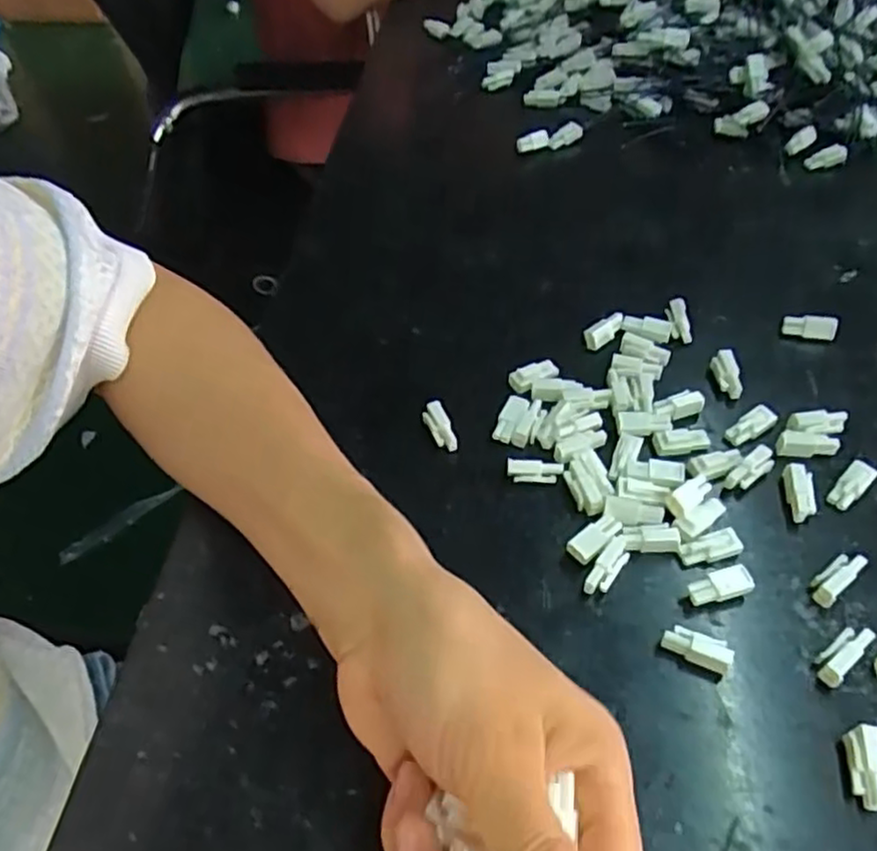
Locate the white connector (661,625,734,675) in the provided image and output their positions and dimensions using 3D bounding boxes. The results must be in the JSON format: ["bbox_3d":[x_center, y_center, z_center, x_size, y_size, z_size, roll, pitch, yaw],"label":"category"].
[{"bbox_3d":[0.098,0.085,0.266,0.025,0.012,0.009,23,55,21],"label":"white connector"}]

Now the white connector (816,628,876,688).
[{"bbox_3d":[0.151,0.086,0.263,0.025,0.010,0.010,-36,57,-25],"label":"white connector"}]

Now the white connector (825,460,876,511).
[{"bbox_3d":[0.182,0.026,0.310,0.025,0.006,0.011,-41,58,-12],"label":"white connector"}]

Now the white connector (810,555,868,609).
[{"bbox_3d":[0.161,0.061,0.283,0.026,0.011,0.010,-33,56,-22],"label":"white connector"}]

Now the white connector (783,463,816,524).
[{"bbox_3d":[0.158,0.030,0.307,0.012,0.011,0.026,9,51,10],"label":"white connector"}]

